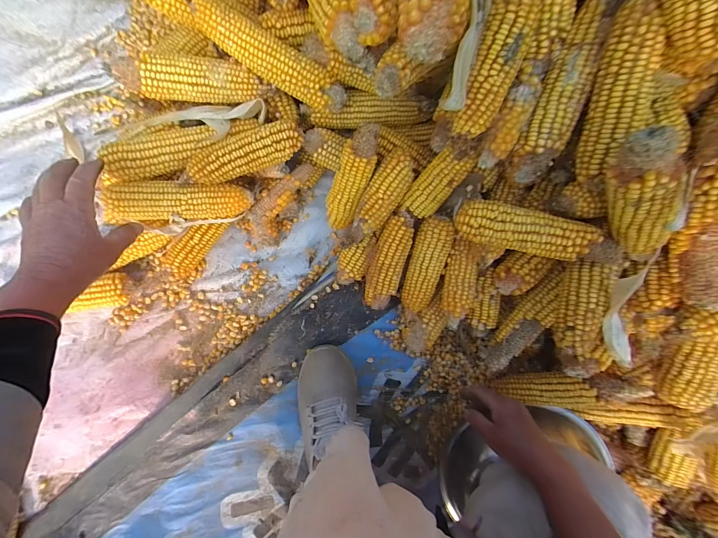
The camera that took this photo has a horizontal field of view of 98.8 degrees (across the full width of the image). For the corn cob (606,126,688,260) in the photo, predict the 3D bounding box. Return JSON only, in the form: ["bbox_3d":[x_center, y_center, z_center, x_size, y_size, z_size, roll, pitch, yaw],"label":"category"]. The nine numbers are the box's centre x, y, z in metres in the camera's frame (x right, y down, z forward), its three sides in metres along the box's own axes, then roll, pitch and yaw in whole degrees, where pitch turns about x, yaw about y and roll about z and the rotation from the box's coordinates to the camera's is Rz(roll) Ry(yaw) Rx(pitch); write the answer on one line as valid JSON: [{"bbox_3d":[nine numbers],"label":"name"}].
[{"bbox_3d":[0.284,-0.056,0.302,0.040,0.056,0.170,-42,127,-6],"label":"corn cob"}]

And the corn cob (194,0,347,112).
[{"bbox_3d":[-0.107,-0.263,0.380,0.196,0.039,0.052,31,85,-4],"label":"corn cob"}]

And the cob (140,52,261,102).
[{"bbox_3d":[-0.202,-0.243,0.395,0.145,0.040,0.044,-3,88,-6],"label":"cob"}]

